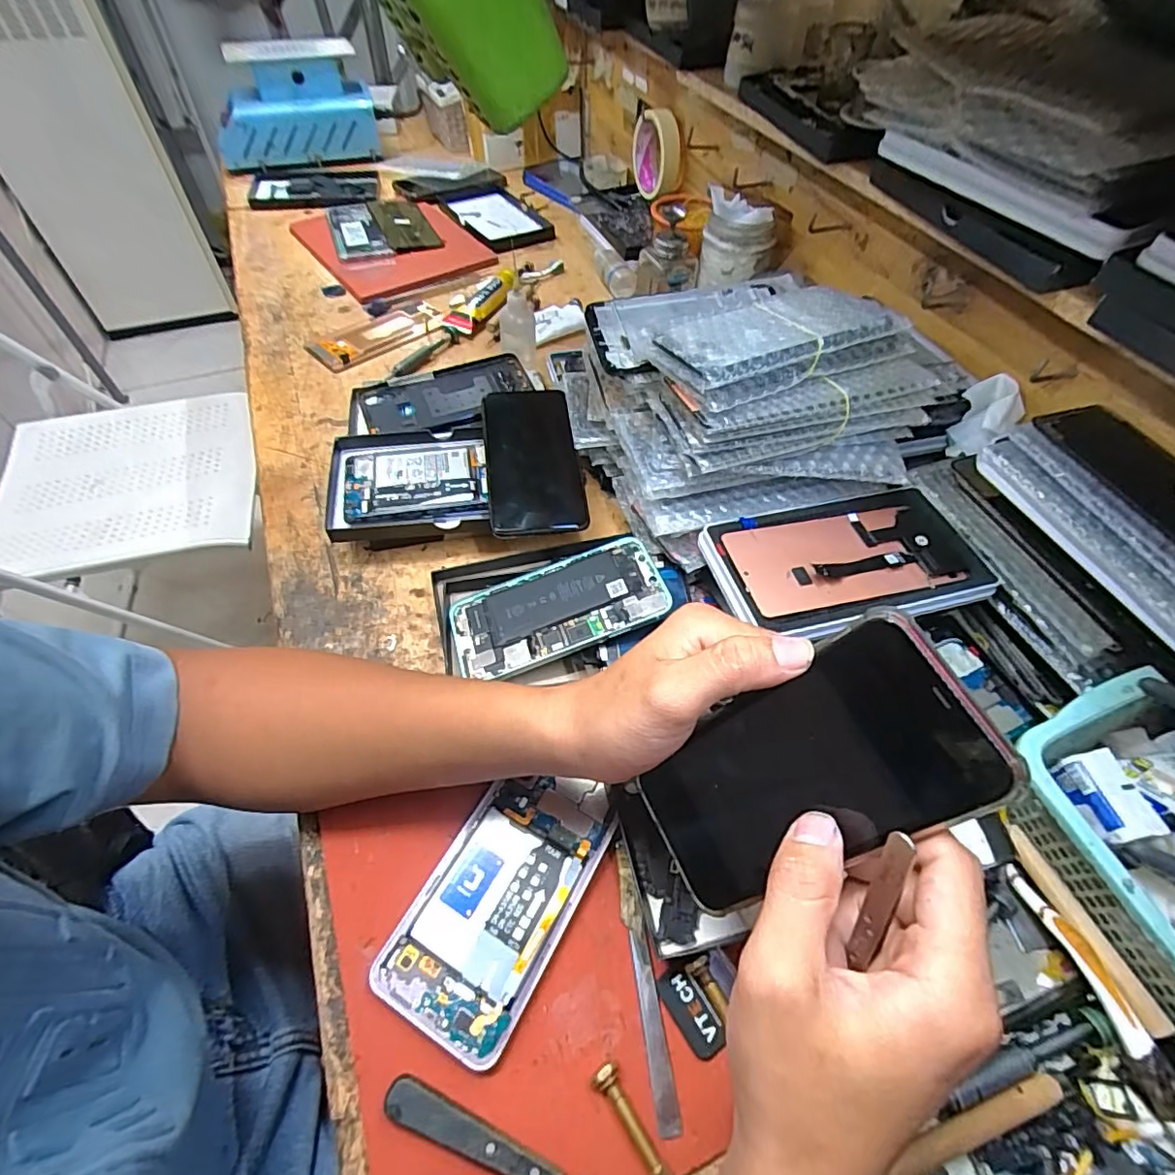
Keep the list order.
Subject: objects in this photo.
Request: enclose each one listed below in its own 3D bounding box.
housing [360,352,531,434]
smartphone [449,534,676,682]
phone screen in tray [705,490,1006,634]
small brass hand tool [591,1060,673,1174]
[{"bbox_3d":[-0.135,-0.183,0.556,0.161,0.014,0.079,-17,67,-9],"label":"housing"},{"bbox_3d":[-0.020,0.015,0.407,0.152,0.004,0.074,-20,55,-3],"label":"smartphone"},{"bbox_3d":[0.178,-0.019,0.398,0.179,0.011,0.099,-12,55,-10],"label":"phone screen in tray"},{"bbox_3d":[0.024,0.250,0.260,0.012,0.011,0.061,-30,60,-21],"label":"small brass hand tool"}]

